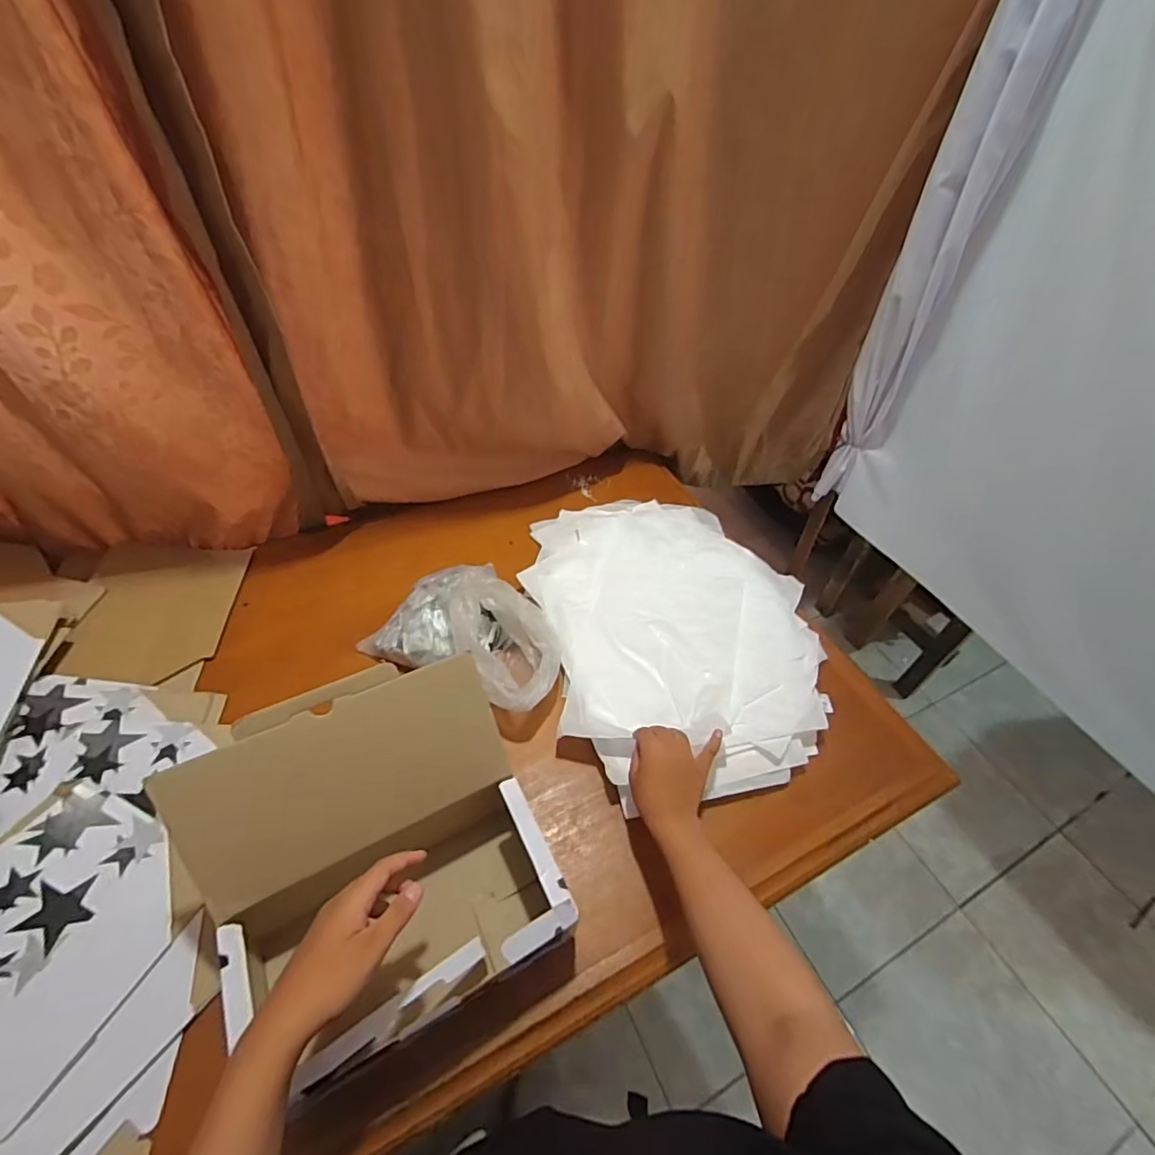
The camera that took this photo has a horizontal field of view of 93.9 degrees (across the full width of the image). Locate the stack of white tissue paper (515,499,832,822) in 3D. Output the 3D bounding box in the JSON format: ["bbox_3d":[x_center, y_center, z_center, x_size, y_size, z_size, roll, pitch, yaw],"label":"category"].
[{"bbox_3d":[0.148,0.058,0.806,0.388,0.040,0.521,-8,50,-12],"label":"stack of white tissue paper"}]

